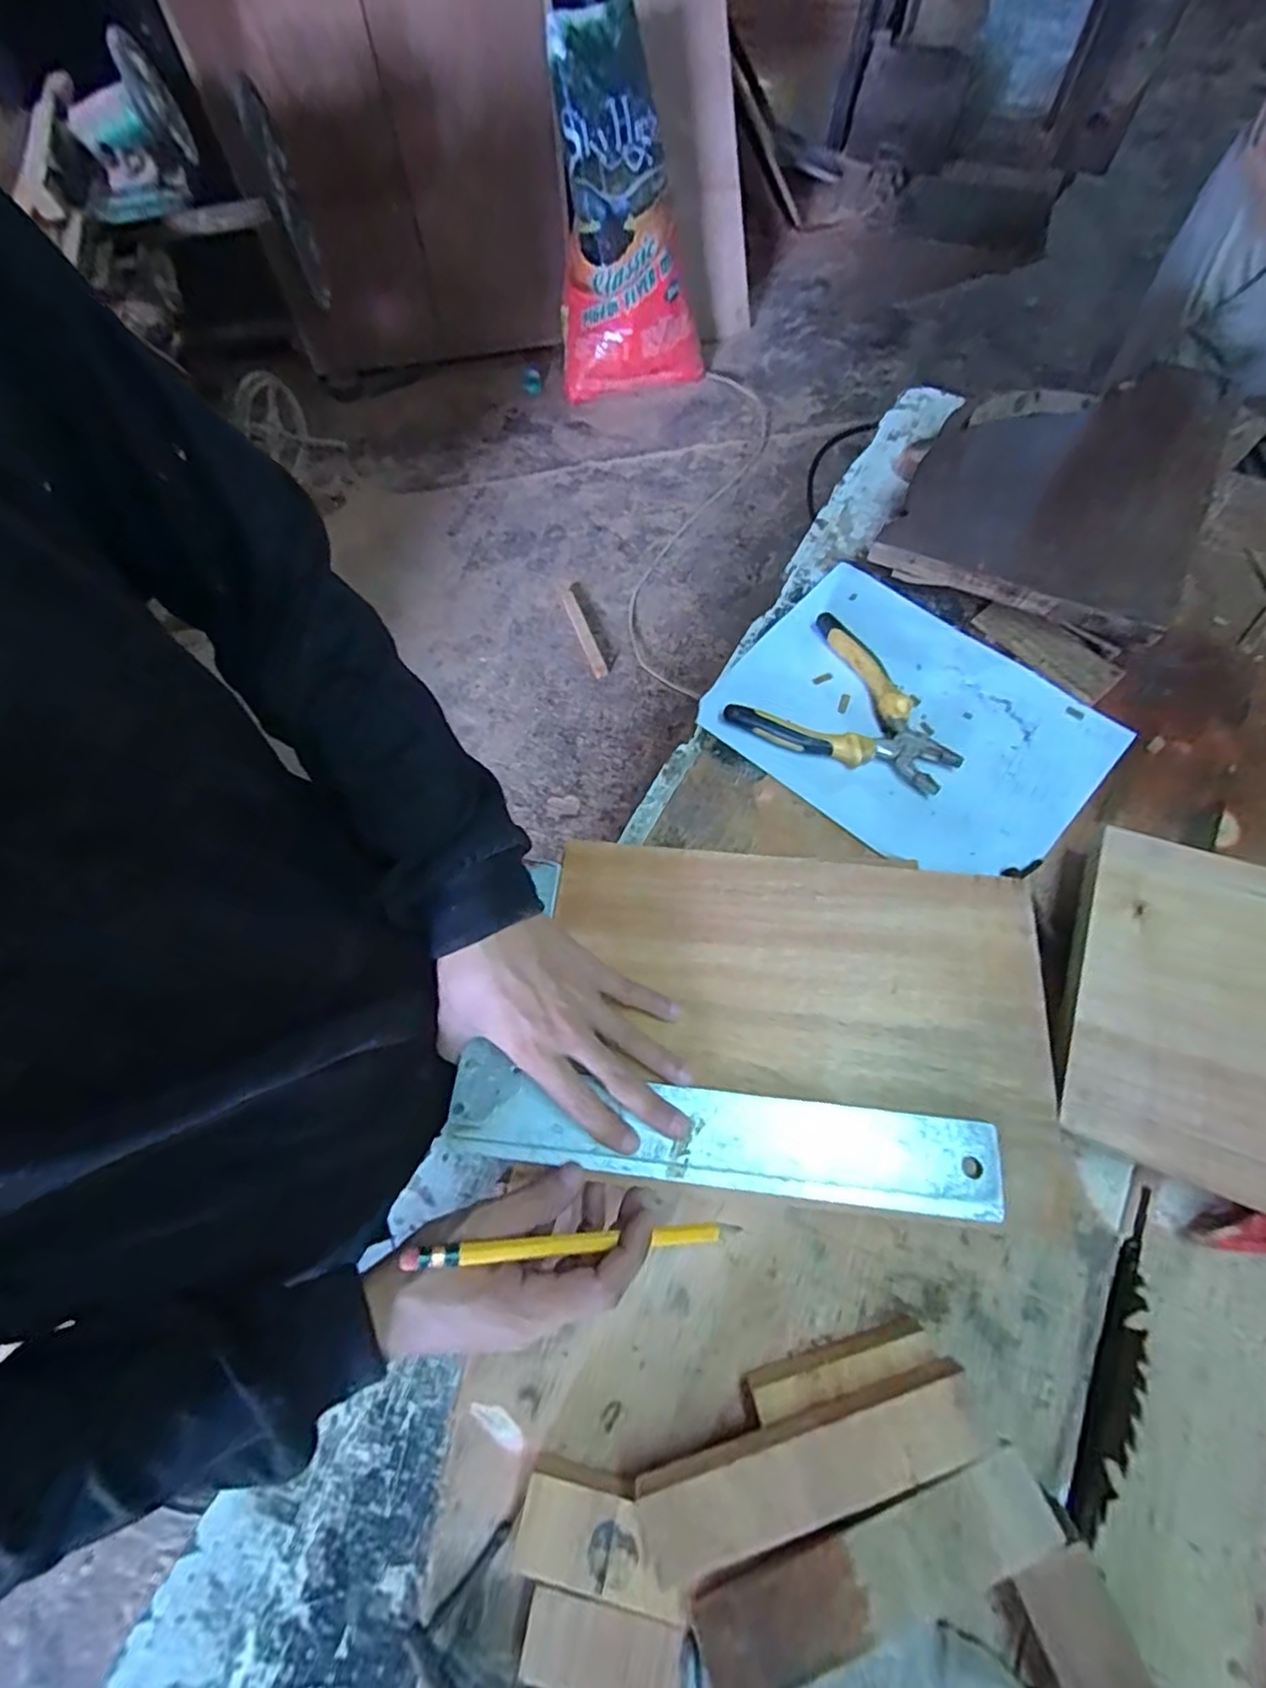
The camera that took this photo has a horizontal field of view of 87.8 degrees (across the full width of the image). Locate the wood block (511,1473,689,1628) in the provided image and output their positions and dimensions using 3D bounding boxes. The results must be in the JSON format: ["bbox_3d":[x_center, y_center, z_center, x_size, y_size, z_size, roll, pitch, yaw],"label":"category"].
[{"bbox_3d":[-0.015,0.353,0.335,0.086,0.025,0.040,11,68,6],"label":"wood block"}]

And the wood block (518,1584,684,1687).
[{"bbox_3d":[-0.014,0.389,0.319,0.076,0.021,0.034,10,68,6],"label":"wood block"}]

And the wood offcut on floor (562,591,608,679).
[{"bbox_3d":[-0.115,-0.498,1.548,0.031,0.017,0.270,-19,68,-6],"label":"wood offcut on floor"}]

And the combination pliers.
[{"bbox_3d":[0.172,-0.096,0.518,0.126,0.023,0.160,-42,72,-14],"label":"combination pliers"}]

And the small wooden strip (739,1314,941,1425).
[{"bbox_3d":[0.111,0.285,0.361,0.099,0.026,0.017,-18,68,-6],"label":"small wooden strip"}]

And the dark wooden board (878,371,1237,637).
[{"bbox_3d":[0.367,-0.311,0.565,0.223,0.033,0.265,25,74,16],"label":"dark wooden board"}]

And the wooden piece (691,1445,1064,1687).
[{"bbox_3d":[0.113,0.340,0.303,0.170,0.013,0.037,-20,67,-7],"label":"wooden piece"}]

